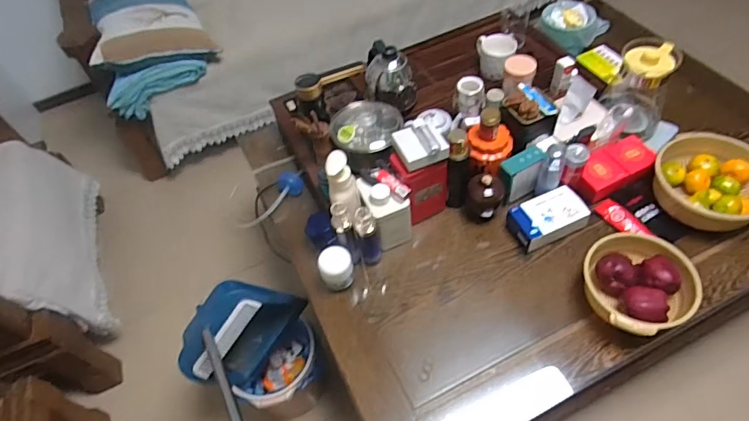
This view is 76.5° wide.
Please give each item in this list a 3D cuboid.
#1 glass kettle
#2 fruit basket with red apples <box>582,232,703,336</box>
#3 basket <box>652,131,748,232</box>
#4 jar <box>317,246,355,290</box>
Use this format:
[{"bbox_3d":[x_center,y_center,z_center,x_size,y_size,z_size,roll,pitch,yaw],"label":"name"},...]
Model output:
[{"bbox_3d":[0.041,-0.338,1.214,0.123,0.133,0.139,-2,52,4],"label":"glass kettle"},{"bbox_3d":[0.511,0.147,0.941,0.203,0.090,0.196,-3,52,4],"label":"fruit basket with red apples"},{"bbox_3d":[0.769,-0.070,1.082,0.241,0.099,0.243,-3,52,4],"label":"basket"},{"bbox_3d":[-0.081,0.124,1.025,0.070,0.083,0.071,-3,52,4],"label":"jar"}]

